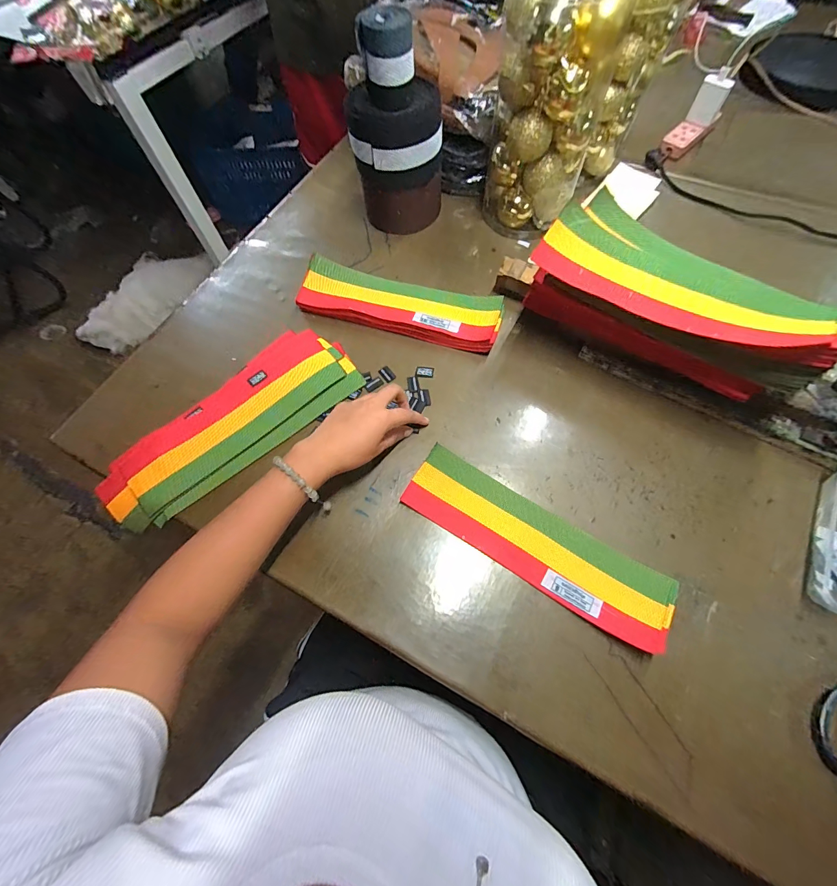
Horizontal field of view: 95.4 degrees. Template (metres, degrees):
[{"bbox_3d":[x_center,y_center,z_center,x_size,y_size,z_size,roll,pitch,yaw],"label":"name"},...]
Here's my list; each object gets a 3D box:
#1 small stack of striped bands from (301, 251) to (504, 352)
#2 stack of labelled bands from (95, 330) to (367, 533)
[{"bbox_3d":[-0.029,-0.191,0.535,0.284,0.032,0.076,14,68,9],"label":"small stack of striped bands"},{"bbox_3d":[-0.237,-0.030,0.482,0.326,0.020,0.127,-38,70,-13],"label":"stack of labelled bands"}]

